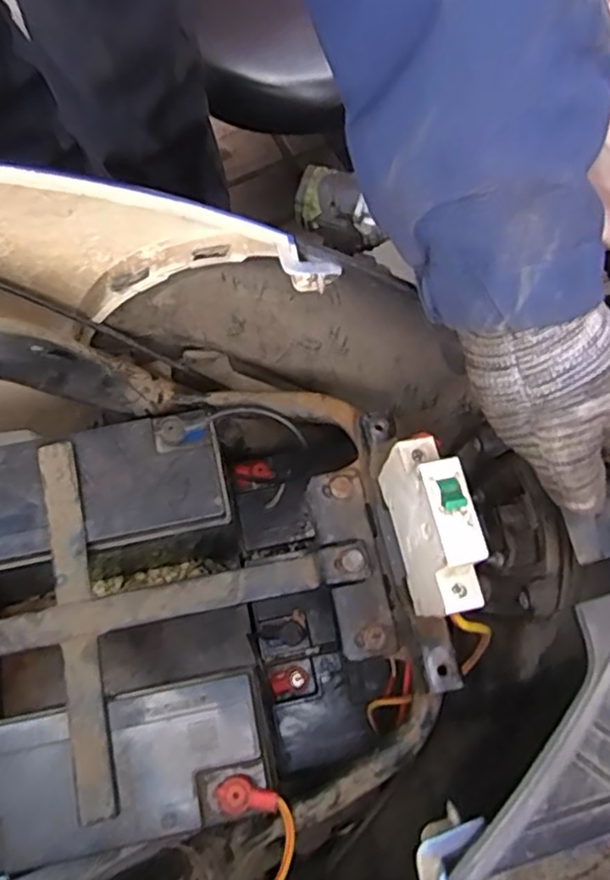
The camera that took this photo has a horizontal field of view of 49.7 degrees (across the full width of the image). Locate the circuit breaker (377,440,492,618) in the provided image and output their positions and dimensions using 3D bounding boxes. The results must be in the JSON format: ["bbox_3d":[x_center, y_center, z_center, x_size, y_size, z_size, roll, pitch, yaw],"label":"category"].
[{"bbox_3d":[0.059,0.043,0.312,0.023,0.080,0.079,-11,67,-6],"label":"circuit breaker"}]

